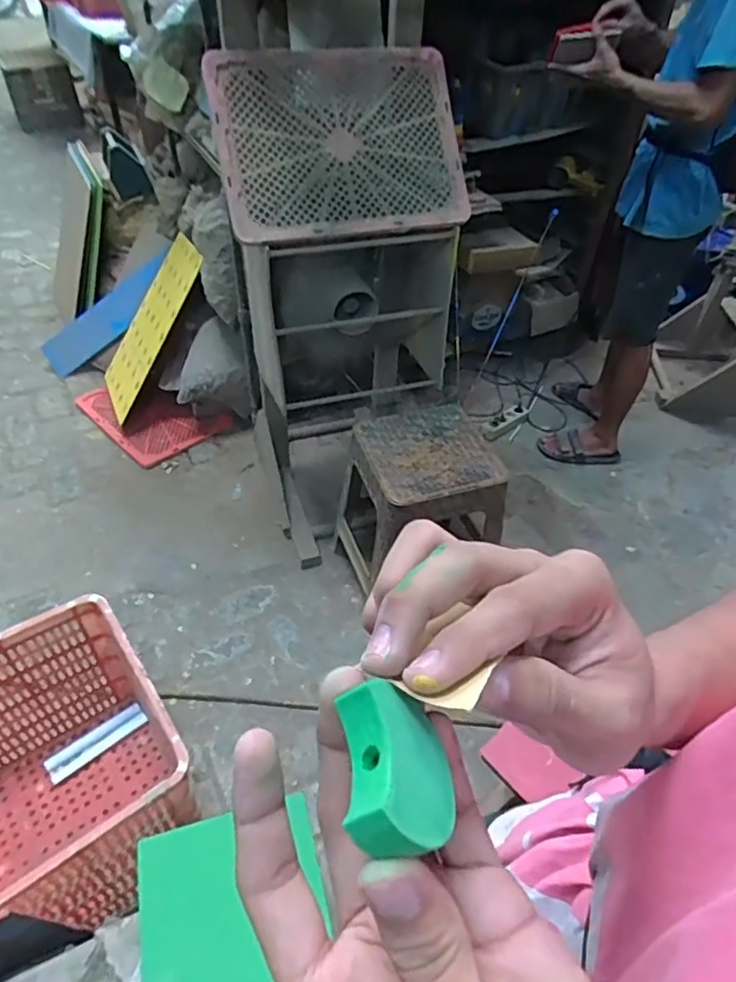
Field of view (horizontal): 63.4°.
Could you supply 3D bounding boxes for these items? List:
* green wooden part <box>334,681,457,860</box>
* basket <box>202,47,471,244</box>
[{"bbox_3d":[0.006,0.074,0.157,0.017,0.029,0.040,-37,35,23],"label":"green wooden part"},{"bbox_3d":[-0.047,-0.685,1.173,0.480,0.362,0.049,-12,2,-16],"label":"basket"}]

